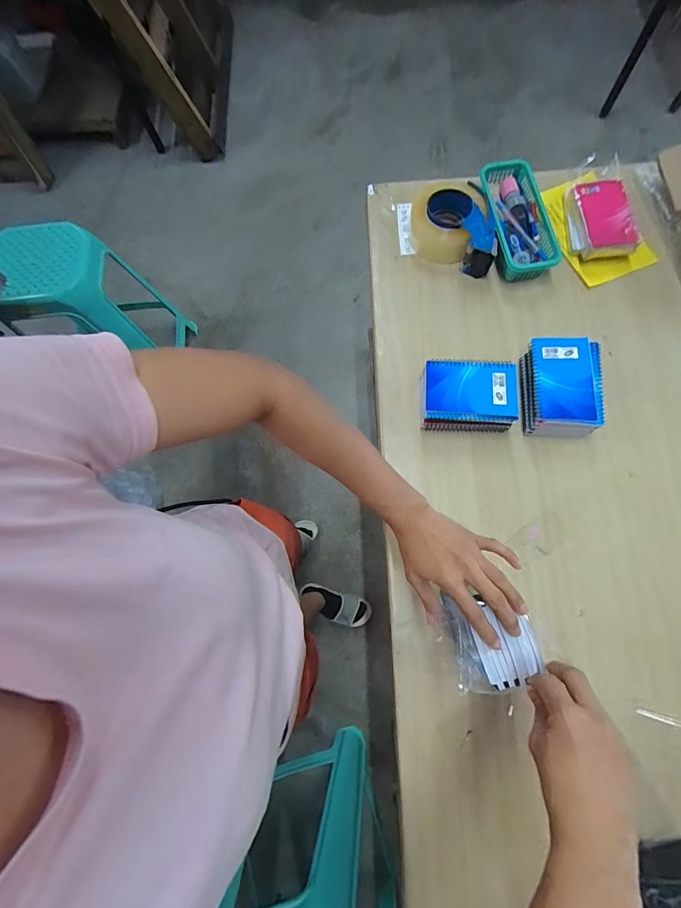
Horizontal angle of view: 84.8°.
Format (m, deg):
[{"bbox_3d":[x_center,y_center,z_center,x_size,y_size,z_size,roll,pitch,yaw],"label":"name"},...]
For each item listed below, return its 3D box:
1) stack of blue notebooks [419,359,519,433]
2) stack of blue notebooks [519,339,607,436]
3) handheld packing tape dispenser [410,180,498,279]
[{"bbox_3d":[0.184,-0.086,0.558,0.135,0.052,0.093,1,75,3],"label":"stack of blue notebooks"},{"bbox_3d":[0.323,-0.098,0.550,0.114,0.052,0.141,0,75,3],"label":"stack of blue notebooks"},{"bbox_3d":[0.189,-0.387,0.640,0.129,0.061,0.164,-2,75,3],"label":"handheld packing tape dispenser"}]

